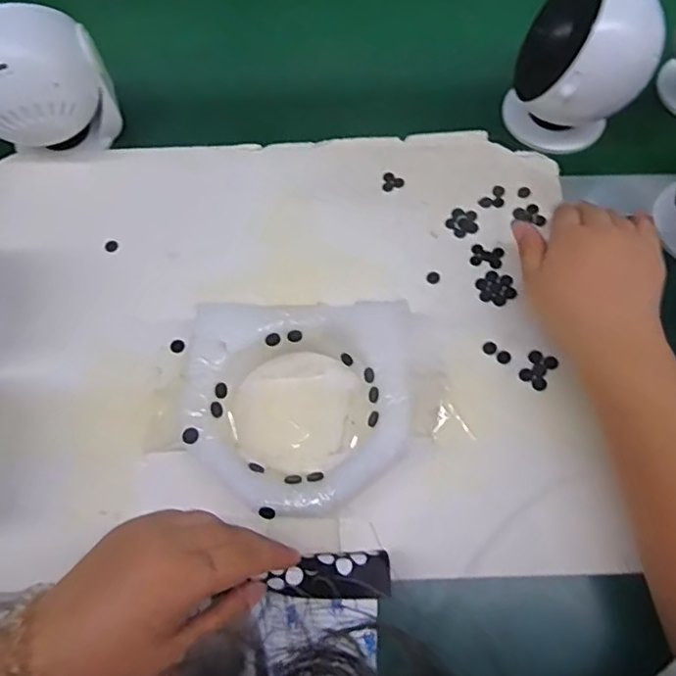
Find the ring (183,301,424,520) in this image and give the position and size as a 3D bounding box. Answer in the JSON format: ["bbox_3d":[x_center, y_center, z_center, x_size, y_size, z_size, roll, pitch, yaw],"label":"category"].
[{"bbox_3d":[-0.018,0.047,0.370,0.153,0.041,0.135,-4,65,-1],"label":"ring"}]

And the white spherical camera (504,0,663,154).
[{"bbox_3d":[0.186,-0.209,0.435,0.096,0.116,0.078,30,69,14],"label":"white spherical camera"}]

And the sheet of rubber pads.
[{"bbox_3d":[-0.005,0.136,0.319,0.072,0.007,0.025,4,78,-19],"label":"sheet of rubber pads"}]

